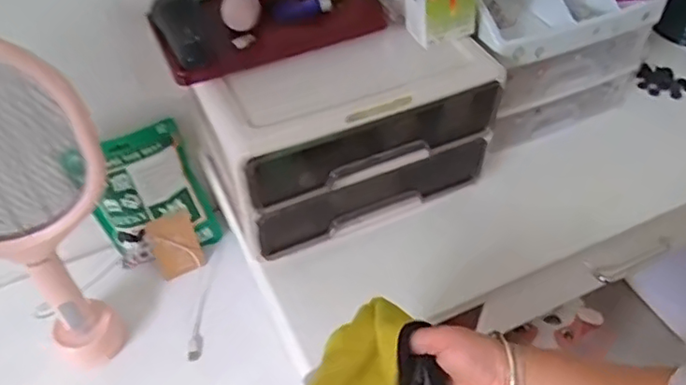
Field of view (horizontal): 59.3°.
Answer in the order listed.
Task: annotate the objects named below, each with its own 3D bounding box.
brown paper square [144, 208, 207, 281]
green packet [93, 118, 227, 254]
[{"bbox_3d":[-0.253,0.079,0.908,0.067,0.097,0.013,-20,23,-17],"label":"brown paper square"},{"bbox_3d":[-0.283,0.010,0.881,0.154,0.198,0.044,-25,38,-13],"label":"green packet"}]

